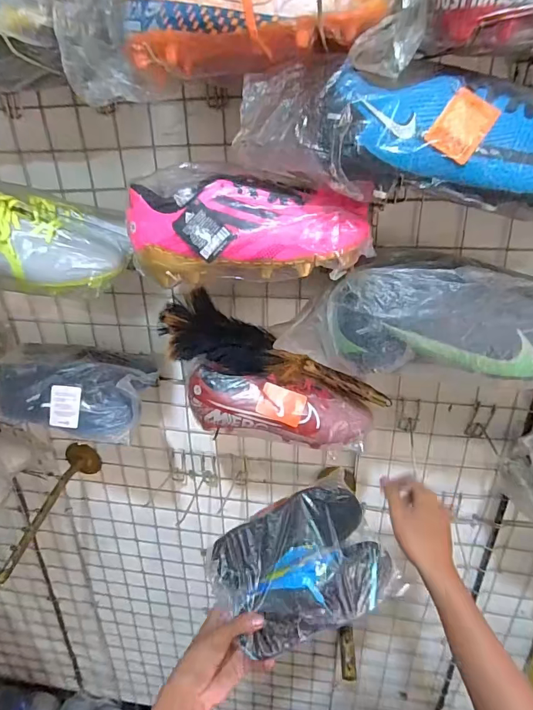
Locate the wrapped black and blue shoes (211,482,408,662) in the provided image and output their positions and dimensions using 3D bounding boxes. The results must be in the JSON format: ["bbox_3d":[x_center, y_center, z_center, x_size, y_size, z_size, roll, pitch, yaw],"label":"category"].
[{"bbox_3d":[0.038,0.266,0.523,0.197,0.090,0.149,-19,62,-24],"label":"wrapped black and blue shoes"}]

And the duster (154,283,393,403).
[{"bbox_3d":[0.009,0.005,0.560,0.307,0.080,0.056,20,28,1],"label":"duster"}]

